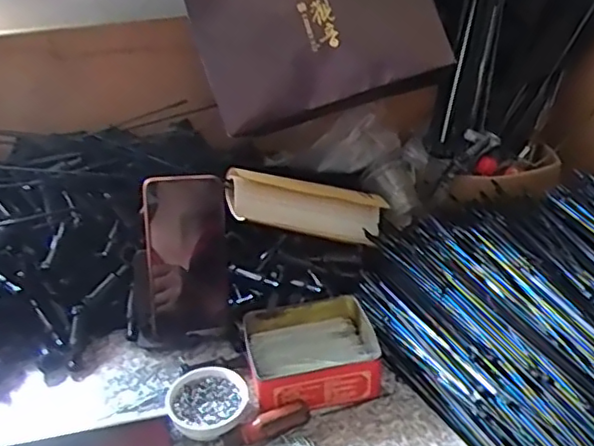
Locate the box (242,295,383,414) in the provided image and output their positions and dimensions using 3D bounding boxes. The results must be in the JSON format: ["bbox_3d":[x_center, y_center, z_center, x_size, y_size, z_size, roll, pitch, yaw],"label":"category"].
[{"bbox_3d":[0.017,0.127,0.614,0.127,0.041,0.109,-8,32,-8],"label":"box"}]

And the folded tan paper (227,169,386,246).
[{"bbox_3d":[0.015,-0.018,0.763,0.211,0.048,0.069,9,28,-20],"label":"folded tan paper"}]

